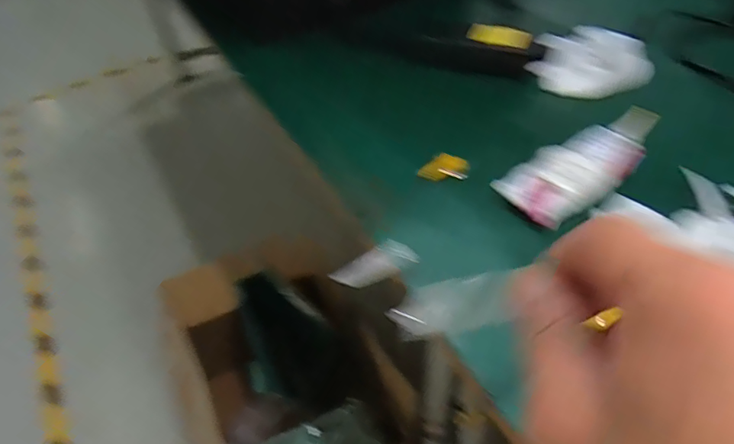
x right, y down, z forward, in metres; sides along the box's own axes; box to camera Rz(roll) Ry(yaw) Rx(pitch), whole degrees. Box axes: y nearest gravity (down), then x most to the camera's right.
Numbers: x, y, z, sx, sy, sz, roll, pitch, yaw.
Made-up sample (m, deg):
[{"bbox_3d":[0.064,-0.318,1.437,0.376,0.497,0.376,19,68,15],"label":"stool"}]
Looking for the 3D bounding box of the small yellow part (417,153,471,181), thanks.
[{"bbox_3d":[0.073,-0.052,0.491,0.054,0.009,0.025,-1,84,-19],"label":"small yellow part"}]

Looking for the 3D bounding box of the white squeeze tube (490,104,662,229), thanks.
[{"bbox_3d":[0.193,-0.051,0.453,0.179,0.026,0.063,-33,52,-22],"label":"white squeeze tube"}]

